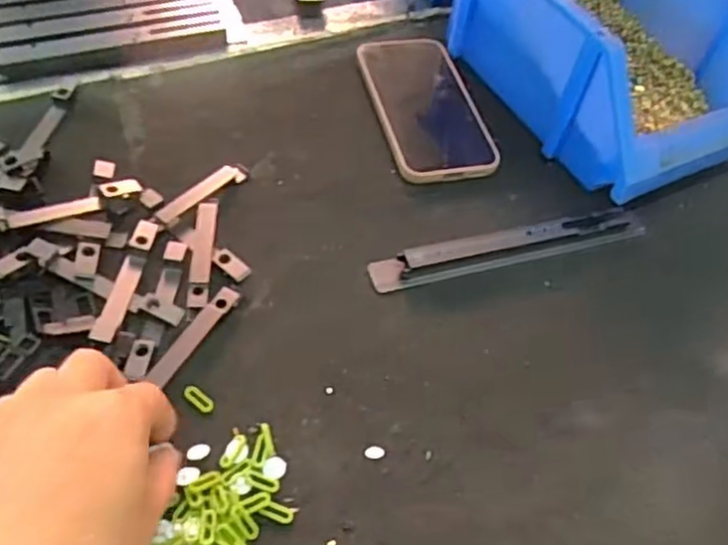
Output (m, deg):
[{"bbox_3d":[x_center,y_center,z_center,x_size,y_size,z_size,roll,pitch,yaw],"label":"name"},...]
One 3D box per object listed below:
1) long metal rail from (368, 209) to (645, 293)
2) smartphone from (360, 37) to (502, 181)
[{"bbox_3d":[0.103,-0.017,0.469,0.201,0.016,0.028,-10,55,-13],"label":"long metal rail"},{"bbox_3d":[0.050,-0.139,0.550,0.080,0.009,0.162,-9,55,-12],"label":"smartphone"}]

